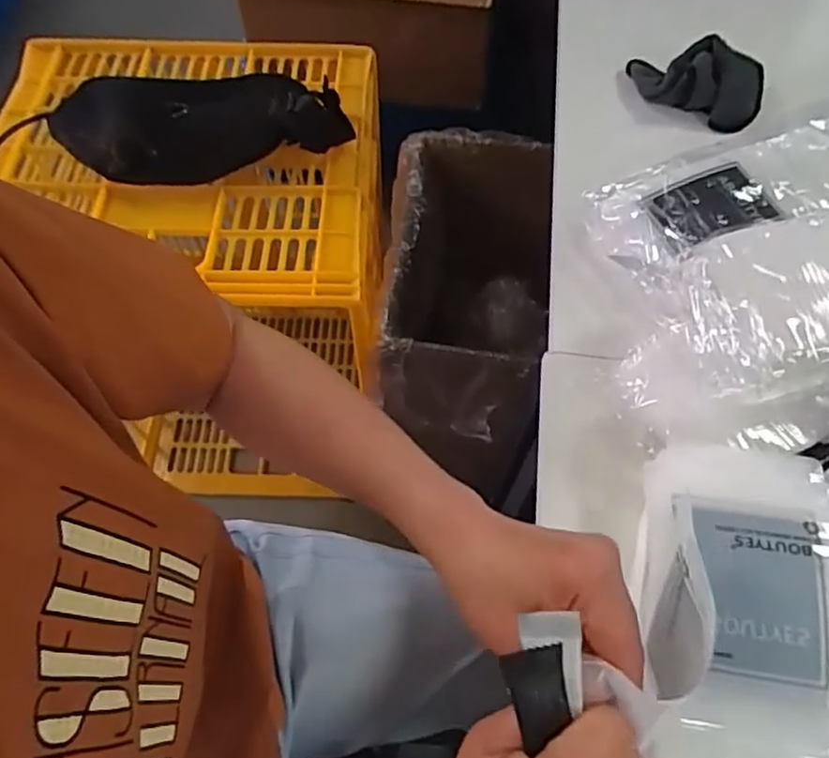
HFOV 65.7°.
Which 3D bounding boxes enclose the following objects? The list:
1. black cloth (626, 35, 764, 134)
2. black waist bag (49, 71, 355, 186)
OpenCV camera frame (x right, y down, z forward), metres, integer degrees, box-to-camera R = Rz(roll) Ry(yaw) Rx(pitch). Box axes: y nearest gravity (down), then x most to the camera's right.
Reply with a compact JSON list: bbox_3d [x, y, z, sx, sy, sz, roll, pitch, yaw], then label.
[{"bbox_3d":[0.286,-0.304,0.651,0.133,0.052,0.065,15,63,7],"label":"black cloth"},{"bbox_3d":[-0.231,-0.278,0.701,0.313,0.075,0.092,-10,63,-6],"label":"black waist bag"}]

